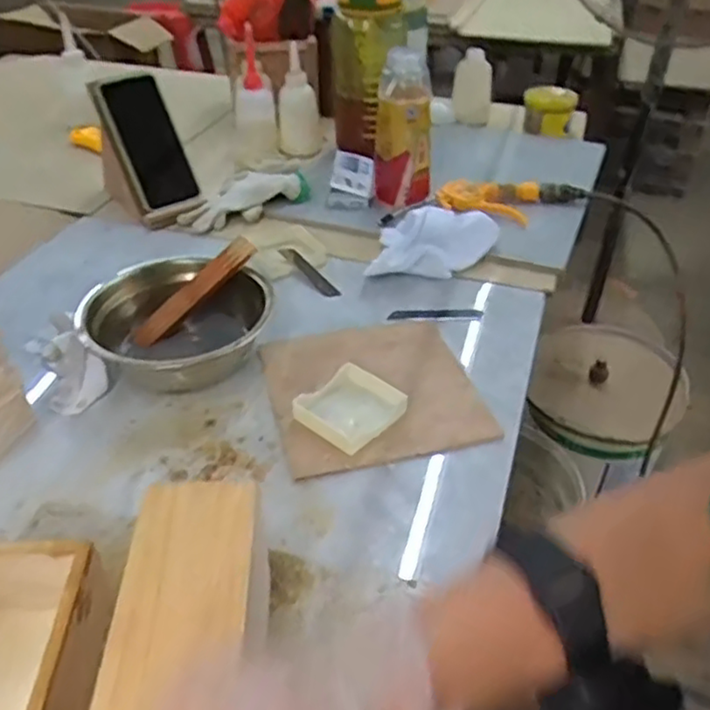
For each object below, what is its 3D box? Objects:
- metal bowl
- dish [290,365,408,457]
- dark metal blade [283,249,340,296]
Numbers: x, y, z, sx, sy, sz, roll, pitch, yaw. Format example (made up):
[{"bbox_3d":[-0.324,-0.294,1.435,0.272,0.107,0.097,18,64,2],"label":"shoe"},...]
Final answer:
[{"bbox_3d":[-0.164,-0.029,0.655,0.167,0.079,0.163,-2,37,1],"label":"metal bowl"},{"bbox_3d":[-0.002,0.045,0.599,0.072,0.024,0.078,26,46,33],"label":"dish"},{"bbox_3d":[-0.051,-0.095,0.791,0.020,0.007,0.100,-27,56,-28],"label":"dark metal blade"}]

